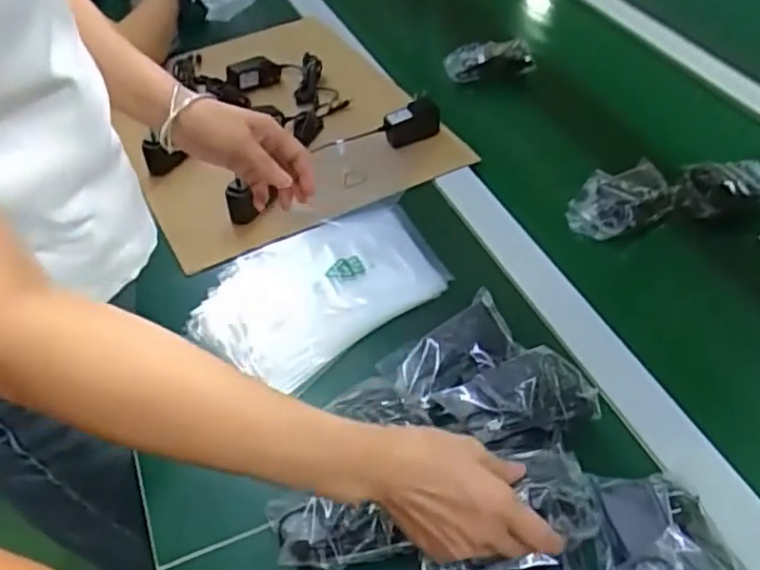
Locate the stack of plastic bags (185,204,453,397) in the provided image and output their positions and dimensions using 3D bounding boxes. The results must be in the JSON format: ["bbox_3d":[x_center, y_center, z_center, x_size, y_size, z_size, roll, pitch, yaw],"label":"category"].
[{"bbox_3d":[-0.063,0.002,0.740,0.268,0.028,0.170,-30,50,-24],"label":"stack of plastic bags"}]

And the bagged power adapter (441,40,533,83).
[{"bbox_3d":[0.159,-0.325,1.013,0.126,0.054,0.032,-4,44,0],"label":"bagged power adapter"}]

